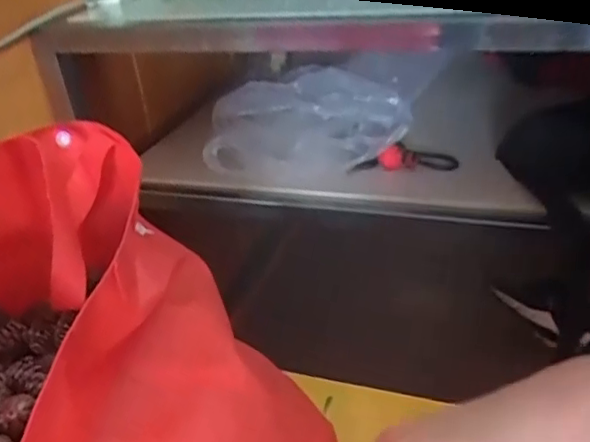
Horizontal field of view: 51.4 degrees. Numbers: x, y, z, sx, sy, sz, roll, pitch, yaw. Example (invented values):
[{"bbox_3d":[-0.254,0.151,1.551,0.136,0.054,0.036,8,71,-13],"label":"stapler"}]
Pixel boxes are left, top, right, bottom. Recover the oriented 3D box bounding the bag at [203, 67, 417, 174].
[{"bbox_3d":[0.014,-0.126,0.741,0.233,0.097,0.084,4,32,15],"label":"bag"}]

